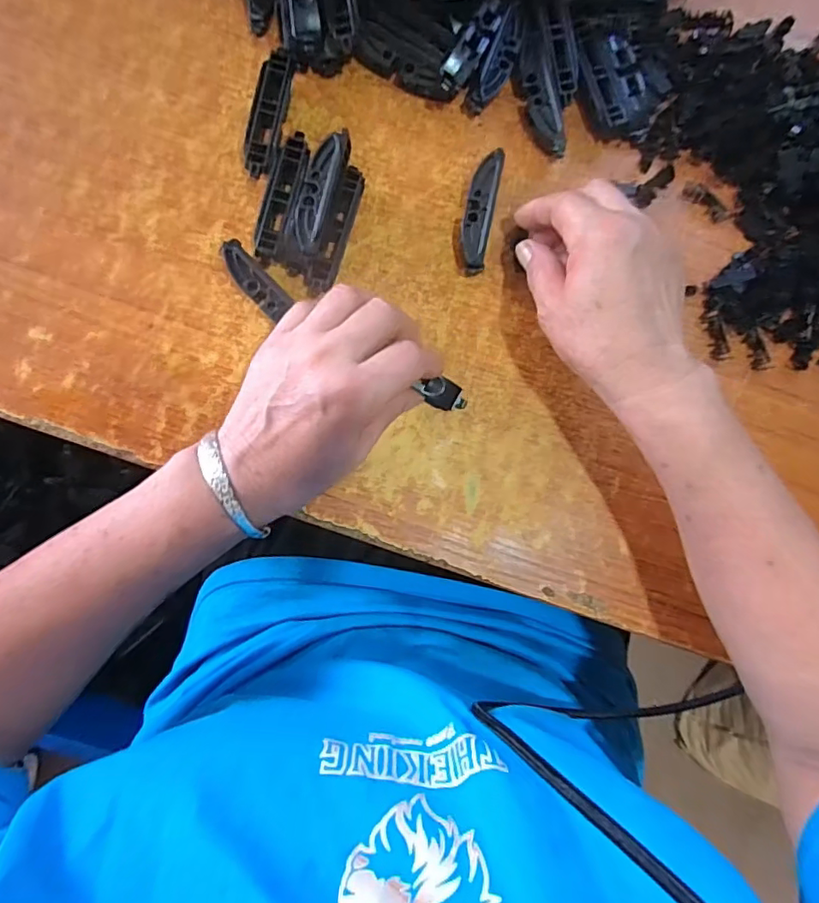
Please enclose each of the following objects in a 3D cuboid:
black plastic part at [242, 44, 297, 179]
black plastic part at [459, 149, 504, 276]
[{"bbox_3d":[-0.087,-0.210,0.347,0.019,0.020,0.079,12,86,-4],"label":"black plastic part"},{"bbox_3d":[0.045,-0.154,0.355,0.019,0.018,0.080,11,86,-4],"label":"black plastic part"}]

